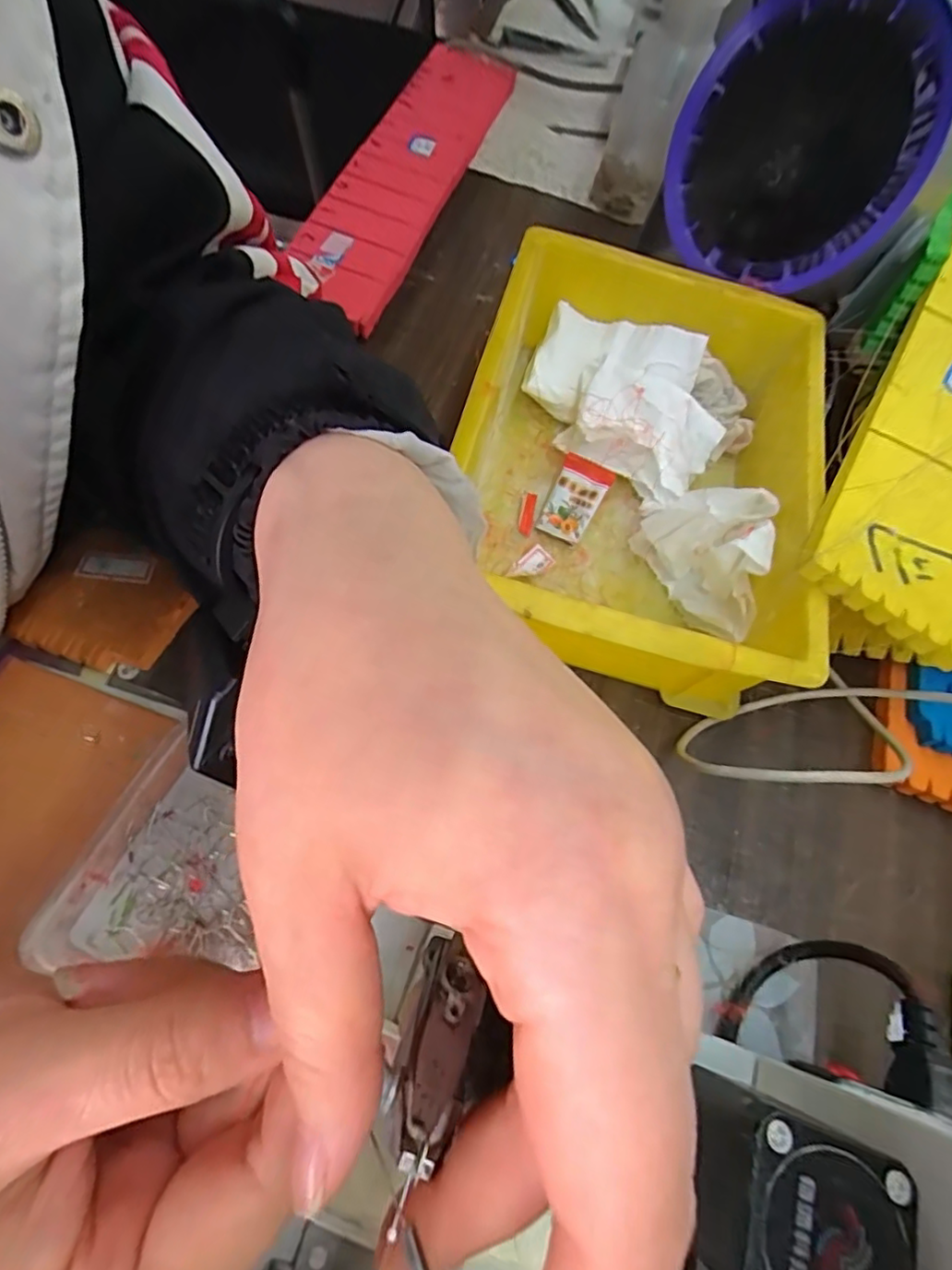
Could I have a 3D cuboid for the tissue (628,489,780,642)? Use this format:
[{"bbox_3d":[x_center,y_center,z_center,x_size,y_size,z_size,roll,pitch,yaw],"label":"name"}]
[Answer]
[{"bbox_3d":[0.130,-0.042,0.321,0.049,0.064,0.079,-29,73,-19],"label":"tissue"}]

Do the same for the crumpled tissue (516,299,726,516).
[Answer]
[{"bbox_3d":[0.091,-0.147,0.358,0.119,0.035,0.103,26,65,4],"label":"crumpled tissue"}]

